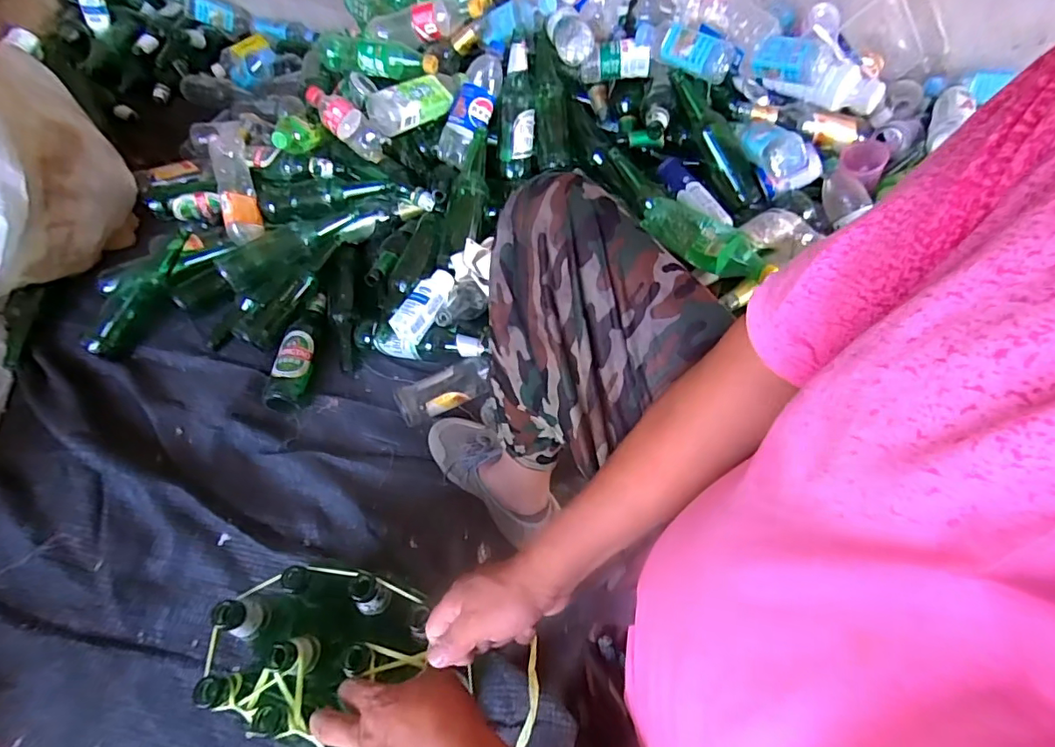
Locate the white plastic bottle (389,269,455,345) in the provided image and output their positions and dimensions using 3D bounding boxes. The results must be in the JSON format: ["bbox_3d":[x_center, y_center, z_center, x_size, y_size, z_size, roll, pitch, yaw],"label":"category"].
[{"bbox_3d":[-0.172,-0.117,0.921,0.057,0.042,0.136,28,61,15],"label":"white plastic bottle"}]

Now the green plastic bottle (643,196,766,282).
[{"bbox_3d":[0.283,-0.220,0.869,0.214,0.044,0.078,32,63,17],"label":"green plastic bottle"}]

